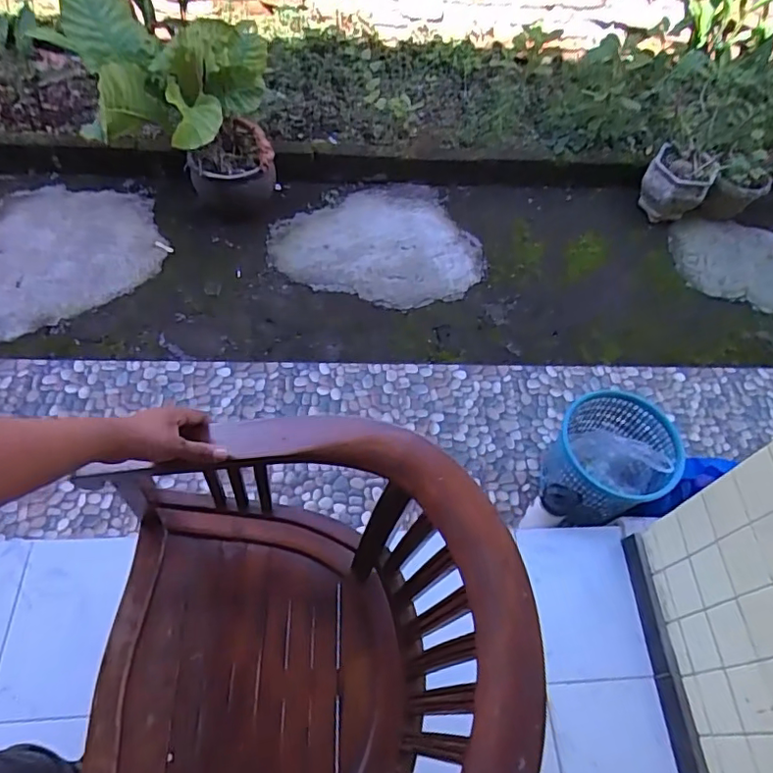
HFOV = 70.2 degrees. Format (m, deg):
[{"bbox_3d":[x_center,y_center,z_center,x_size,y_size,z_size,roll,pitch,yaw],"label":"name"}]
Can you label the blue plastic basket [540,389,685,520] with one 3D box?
[{"bbox_3d":[0.635,0.221,1.601,0.313,0.280,0.312,0,52,-1],"label":"blue plastic basket"}]

